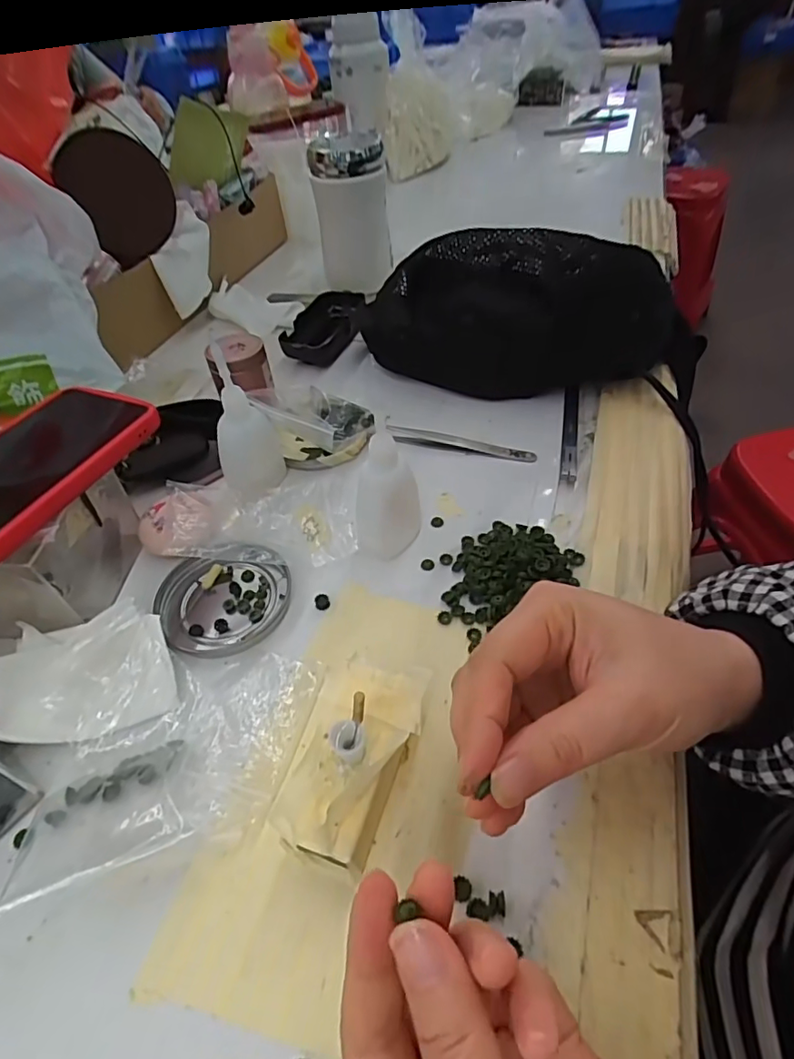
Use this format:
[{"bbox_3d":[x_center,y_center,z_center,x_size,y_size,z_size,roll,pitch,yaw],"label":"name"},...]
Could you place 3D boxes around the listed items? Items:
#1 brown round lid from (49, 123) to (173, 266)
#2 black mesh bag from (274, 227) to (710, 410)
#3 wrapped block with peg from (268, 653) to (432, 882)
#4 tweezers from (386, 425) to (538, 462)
[{"bbox_3d":[-0.268,-0.322,0.525,0.123,0.107,0.014,13,50,17],"label":"brown round lid"},{"bbox_3d":[0.067,-0.190,0.456,0.356,0.104,0.108,14,50,17],"label":"black mesh bag"},{"bbox_3d":[-0.017,0.101,0.240,0.048,0.042,0.087,8,49,13],"label":"wrapped block with peg"},{"bbox_3d":[0.048,-0.065,0.409,0.111,0.012,0.013,9,49,13],"label":"tweezers"}]

